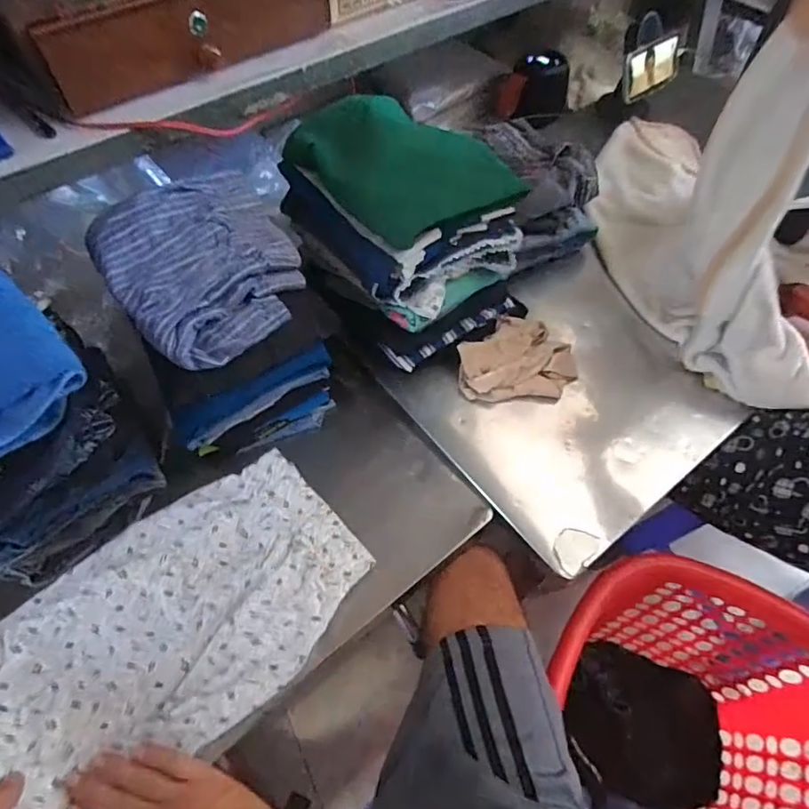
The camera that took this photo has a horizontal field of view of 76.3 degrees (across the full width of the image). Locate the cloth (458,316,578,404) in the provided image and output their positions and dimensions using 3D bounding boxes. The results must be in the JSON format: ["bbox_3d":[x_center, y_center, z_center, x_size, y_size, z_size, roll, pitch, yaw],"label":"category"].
[{"bbox_3d":[0.146,-0.063,0.681,0.148,0.031,0.120,-1,57,0],"label":"cloth"}]

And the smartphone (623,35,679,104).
[{"bbox_3d":[0.451,-0.609,0.937,0.137,0.081,0.015,-29,32,-16],"label":"smartphone"}]

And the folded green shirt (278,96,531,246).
[{"bbox_3d":[-0.007,-0.287,0.588,0.172,0.057,0.237,-34,63,-19],"label":"folded green shirt"}]

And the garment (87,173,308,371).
[{"bbox_3d":[-0.217,-0.155,0.552,0.187,0.052,0.231,-29,62,-17],"label":"garment"}]

